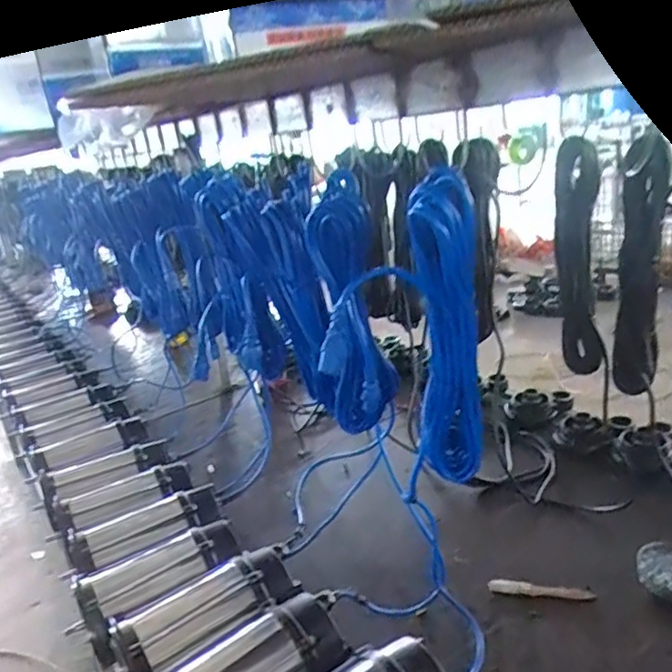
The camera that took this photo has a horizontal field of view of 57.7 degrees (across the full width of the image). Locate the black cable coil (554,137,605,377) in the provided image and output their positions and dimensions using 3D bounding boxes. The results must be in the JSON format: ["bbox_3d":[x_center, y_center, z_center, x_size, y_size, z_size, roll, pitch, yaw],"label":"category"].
[{"bbox_3d":[0.364,-0.115,0.928,0.073,0.352,0.053,6,16,43],"label":"black cable coil"}]

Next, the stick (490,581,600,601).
[{"bbox_3d":[0.323,0.398,0.961,0.156,0.022,0.027,-4,19,10],"label":"stick"}]

